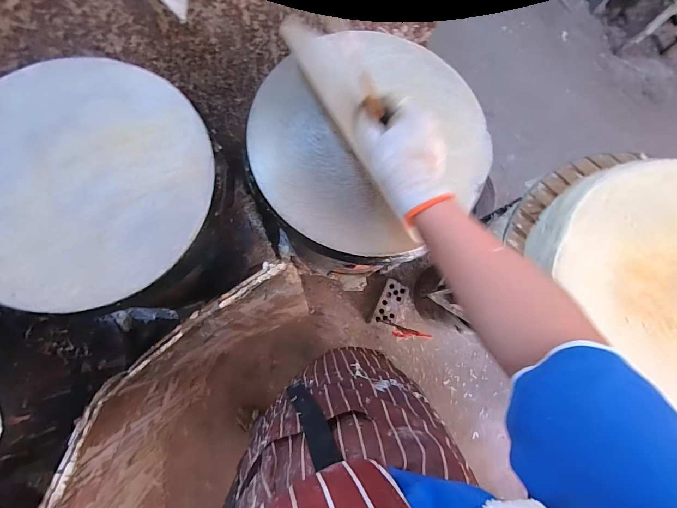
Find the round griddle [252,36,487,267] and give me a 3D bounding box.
[{"bbox_3d":[0.053,-0.183,0.543,0.388,0.039,0.355,1,79,-4],"label":"round griddle"}]

